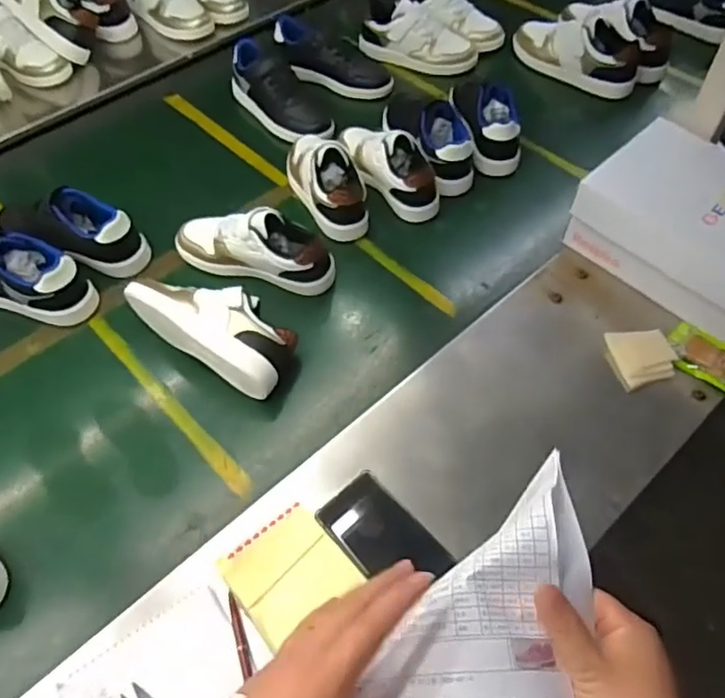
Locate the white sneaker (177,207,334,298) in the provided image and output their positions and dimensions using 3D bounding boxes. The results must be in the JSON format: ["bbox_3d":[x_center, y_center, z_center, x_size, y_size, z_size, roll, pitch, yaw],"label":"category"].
[{"bbox_3d":[-0.147,-0.146,0.808,0.224,0.094,0.077,14,56,8],"label":"white sneaker"}]

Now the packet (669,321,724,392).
[{"bbox_3d":[0.412,0.012,0.704,0.064,0.026,0.109,-36,64,-23],"label":"packet"}]

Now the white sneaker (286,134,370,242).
[{"bbox_3d":[-0.056,-0.260,0.882,0.076,0.090,0.205,-20,59,-15],"label":"white sneaker"}]

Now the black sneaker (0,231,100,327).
[{"bbox_3d":[-0.461,-0.095,0.791,0.213,0.113,0.071,17,57,9],"label":"black sneaker"}]

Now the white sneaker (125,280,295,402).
[{"bbox_3d":[-0.178,-0.026,0.749,0.216,0.085,0.099,33,61,19],"label":"white sneaker"}]

